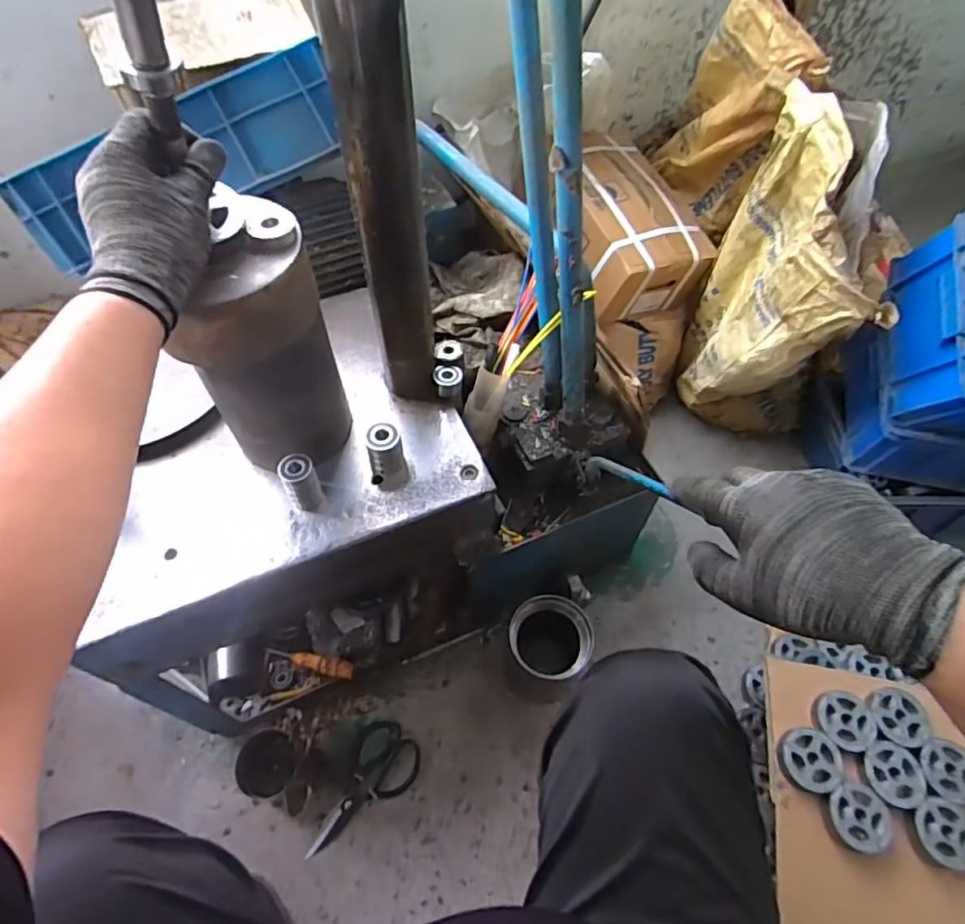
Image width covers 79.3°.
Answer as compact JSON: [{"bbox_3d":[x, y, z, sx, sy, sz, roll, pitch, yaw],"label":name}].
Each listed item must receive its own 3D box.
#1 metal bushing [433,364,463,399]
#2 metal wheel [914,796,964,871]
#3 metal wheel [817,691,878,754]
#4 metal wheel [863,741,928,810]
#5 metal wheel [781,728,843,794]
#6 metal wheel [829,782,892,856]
[{"bbox_3d":[-0.043,-0.101,0.723,0.031,0.031,0.028,-17,58,-11],"label":"metal bushing"},{"bbox_3d":[0.593,0.474,0.743,0.063,0.026,0.077,-8,57,-6],"label":"metal wheel"},{"bbox_3d":[0.514,0.366,0.821,0.078,0.014,0.077,0,56,0],"label":"metal wheel"},{"bbox_3d":[0.555,0.420,0.782,0.072,0.016,0.078,0,56,0],"label":"metal wheel"},{"bbox_3d":[0.451,0.406,0.796,0.076,0.013,0.076,0,56,0],"label":"metal wheel"},{"bbox_3d":[0.491,0.461,0.753,0.078,0.017,0.075,0,56,0],"label":"metal wheel"}]

